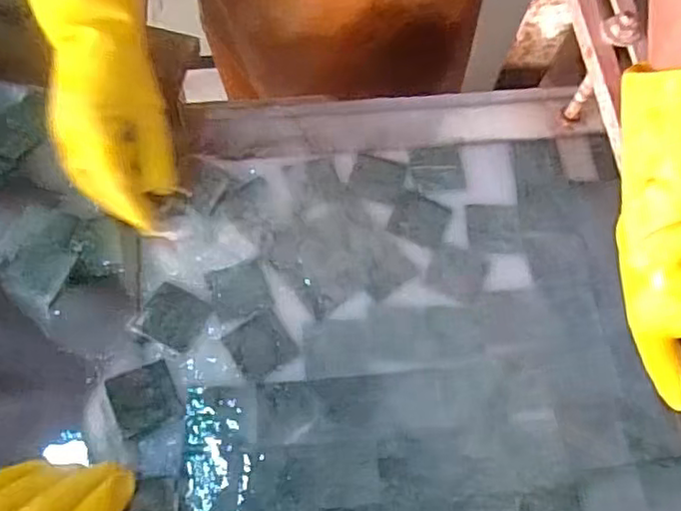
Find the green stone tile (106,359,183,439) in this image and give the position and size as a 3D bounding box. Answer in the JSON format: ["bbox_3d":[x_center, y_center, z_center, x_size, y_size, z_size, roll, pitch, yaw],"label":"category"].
[{"bbox_3d":[-0.152,0.111,0.505,0.045,0.012,0.048,-24,67,-13],"label":"green stone tile"}]

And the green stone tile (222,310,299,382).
[{"bbox_3d":[-0.064,0.073,0.528,0.046,0.004,0.046,-35,70,-17],"label":"green stone tile"}]

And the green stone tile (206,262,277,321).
[{"bbox_3d":[-0.085,0.029,0.545,0.048,0.004,0.046,-15,66,-9],"label":"green stone tile"}]

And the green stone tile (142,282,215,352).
[{"bbox_3d":[-0.136,0.051,0.533,0.049,0.004,0.045,24,66,10],"label":"green stone tile"}]

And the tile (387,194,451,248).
[{"bbox_3d":[0.071,-0.032,0.575,0.049,0.004,0.043,22,66,9],"label":"tile"}]

